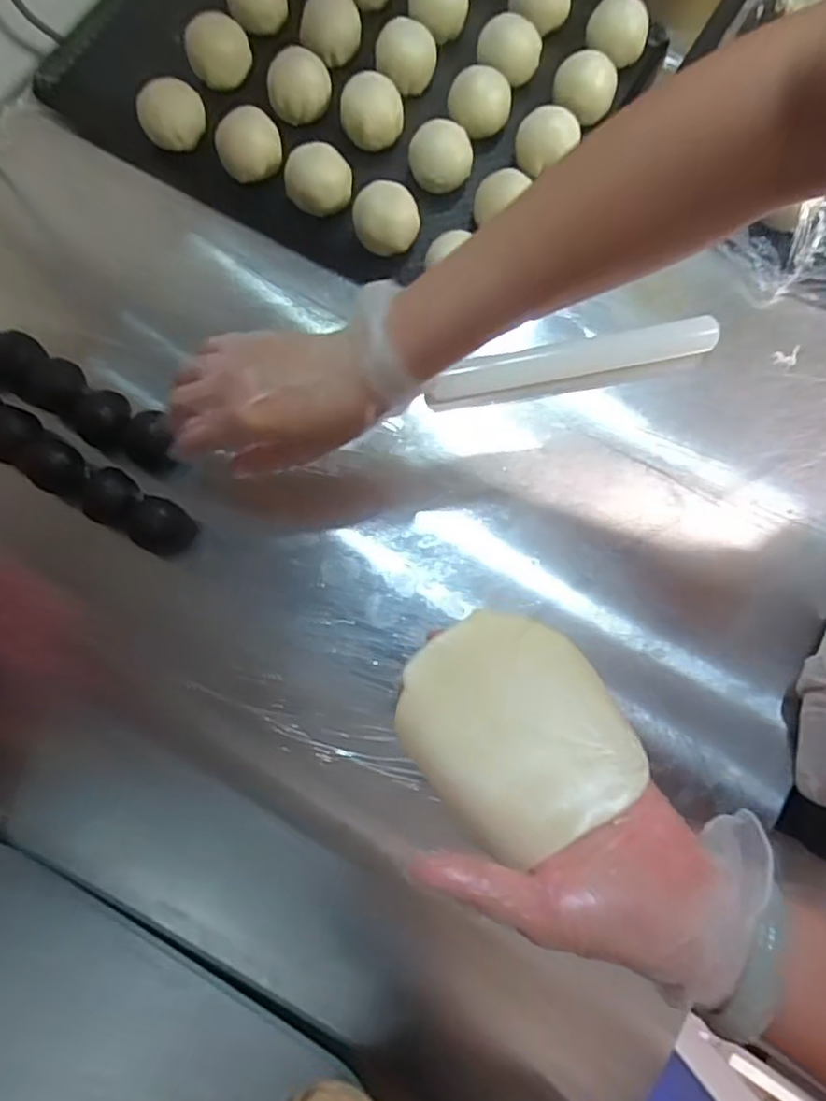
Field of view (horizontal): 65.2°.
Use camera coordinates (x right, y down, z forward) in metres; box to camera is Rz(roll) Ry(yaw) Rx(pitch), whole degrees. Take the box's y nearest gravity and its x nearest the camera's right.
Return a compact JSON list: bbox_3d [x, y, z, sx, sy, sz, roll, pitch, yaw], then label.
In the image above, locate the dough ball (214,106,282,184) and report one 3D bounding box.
[{"bbox_3d":[-0.131,-0.321,0.517,0.049,0.034,0.043,-16,78,-5],"label":"dough ball"}]

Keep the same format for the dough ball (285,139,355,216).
[{"bbox_3d":[-0.073,-0.291,0.511,0.053,0.038,0.048,-8,77,-3],"label":"dough ball"}]

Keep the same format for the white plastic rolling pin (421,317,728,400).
[{"bbox_3d":[0.121,-0.145,0.489,0.217,0.025,0.022,-10,77,-3],"label":"white plastic rolling pin"}]

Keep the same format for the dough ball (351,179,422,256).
[{"bbox_3d":[-0.020,-0.254,0.501,0.051,0.044,0.049,2,77,0],"label":"dough ball"}]

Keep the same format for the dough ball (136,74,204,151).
[{"bbox_3d":[-0.196,-0.355,0.526,0.051,0.029,0.045,-23,79,-6],"label":"dough ball"}]

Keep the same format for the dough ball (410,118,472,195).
[{"bbox_3d":[0.022,-0.313,0.516,0.049,0.033,0.043,3,77,0],"label":"dough ball"}]

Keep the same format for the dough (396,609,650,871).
[{"bbox_3d":[0.047,0.078,0.290,0.089,0.029,0.102,-38,80,-9],"label":"dough"}]

